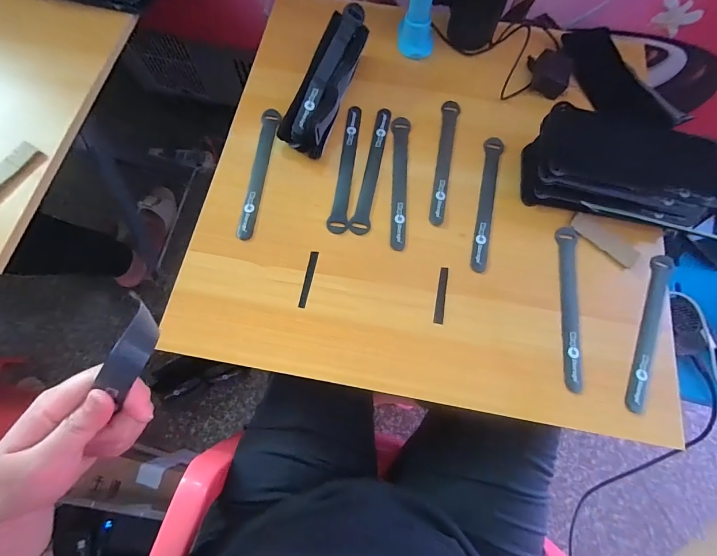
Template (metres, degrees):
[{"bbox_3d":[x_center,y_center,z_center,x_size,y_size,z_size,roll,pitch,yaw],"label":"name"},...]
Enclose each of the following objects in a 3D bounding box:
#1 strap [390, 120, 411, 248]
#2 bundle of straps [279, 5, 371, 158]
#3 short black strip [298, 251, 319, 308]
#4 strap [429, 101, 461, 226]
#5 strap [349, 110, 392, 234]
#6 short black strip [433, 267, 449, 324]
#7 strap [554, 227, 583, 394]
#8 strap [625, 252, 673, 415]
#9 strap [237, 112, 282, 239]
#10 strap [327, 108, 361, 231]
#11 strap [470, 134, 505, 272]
[{"bbox_3d":[0.055,-0.133,0.459,0.025,0.004,0.205,5,69,0],"label":"strap"},{"bbox_3d":[-0.047,-0.270,0.475,0.065,0.058,0.219,17,71,4],"label":"bundle of straps"},{"bbox_3d":[-0.060,0.001,0.412,0.009,0.005,0.070,10,71,1],"label":"short black strip"},{"bbox_3d":[0.118,-0.164,0.474,0.025,0.004,0.205,13,69,3],"label":"strap"},{"bbox_3d":[0.021,-0.151,0.464,0.024,0.004,0.203,12,71,2],"label":"strap"},{"bbox_3d":[0.099,0.020,0.408,0.010,0.004,0.069,11,71,2],"label":"short black strip"},{"bbox_3d":[0.251,0.031,0.405,0.024,0.010,0.195,3,70,12],"label":"strap"},{"bbox_3d":[0.340,0.057,0.400,0.021,0.007,0.201,26,72,7],"label":"strap"},{"bbox_3d":[-0.131,-0.144,0.460,0.024,0.004,0.203,7,69,-7],"label":"strap"},{"bbox_3d":[-0.014,-0.152,0.466,0.025,0.005,0.201,8,71,1],"label":"strap"},{"bbox_3d":[0.168,-0.102,0.451,0.024,0.006,0.201,15,71,3],"label":"strap"}]

